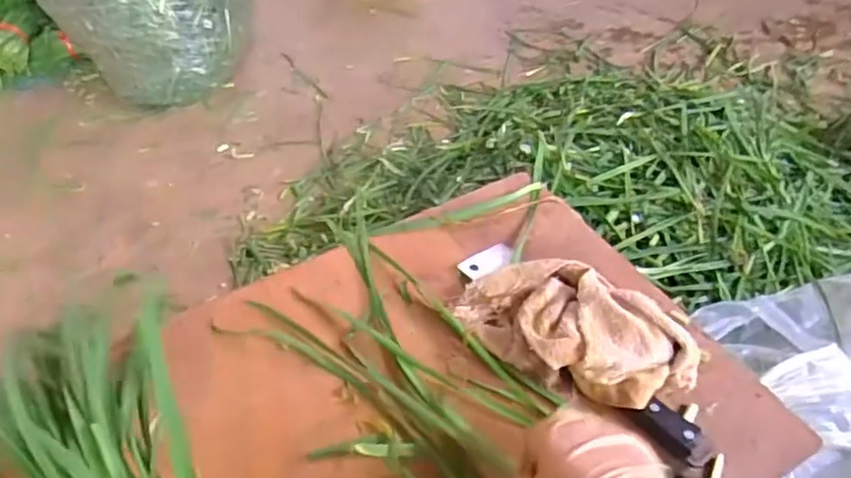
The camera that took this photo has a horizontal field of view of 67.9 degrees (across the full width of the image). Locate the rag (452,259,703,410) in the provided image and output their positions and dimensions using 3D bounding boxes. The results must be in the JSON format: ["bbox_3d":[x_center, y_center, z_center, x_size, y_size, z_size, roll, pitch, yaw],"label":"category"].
[{"bbox_3d":[0.120,0.071,0.549,0.111,0.055,0.190,-35,53,-28],"label":"rag"}]

